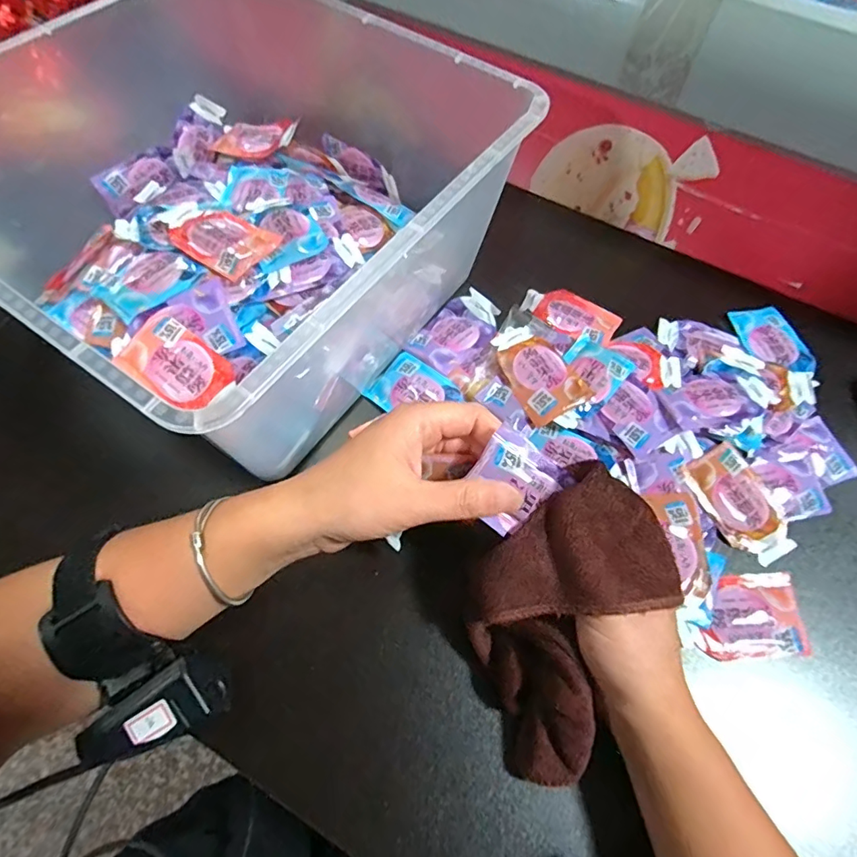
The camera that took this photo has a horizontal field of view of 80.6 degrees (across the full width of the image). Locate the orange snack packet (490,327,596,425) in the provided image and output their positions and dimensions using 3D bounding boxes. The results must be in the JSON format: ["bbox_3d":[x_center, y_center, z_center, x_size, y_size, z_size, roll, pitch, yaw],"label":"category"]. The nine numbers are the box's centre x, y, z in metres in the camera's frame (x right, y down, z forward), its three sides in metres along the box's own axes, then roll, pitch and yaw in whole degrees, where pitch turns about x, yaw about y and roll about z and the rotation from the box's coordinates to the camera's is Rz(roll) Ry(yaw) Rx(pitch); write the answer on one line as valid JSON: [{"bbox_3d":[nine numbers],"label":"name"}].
[{"bbox_3d":[0.076,-0.042,0.371,0.047,0.016,0.079,-28,68,-15],"label":"orange snack packet"}]

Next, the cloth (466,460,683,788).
[{"bbox_3d":[0.065,0.098,0.259,0.085,0.030,0.151,29,98,11],"label":"cloth"}]

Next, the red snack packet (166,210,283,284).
[{"bbox_3d":[-0.142,-0.130,0.352,0.065,0.013,0.049,35,67,14],"label":"red snack packet"}]

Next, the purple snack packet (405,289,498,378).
[{"bbox_3d":[0.022,-0.076,0.397,0.047,0.011,0.076,38,68,15],"label":"purple snack packet"}]

